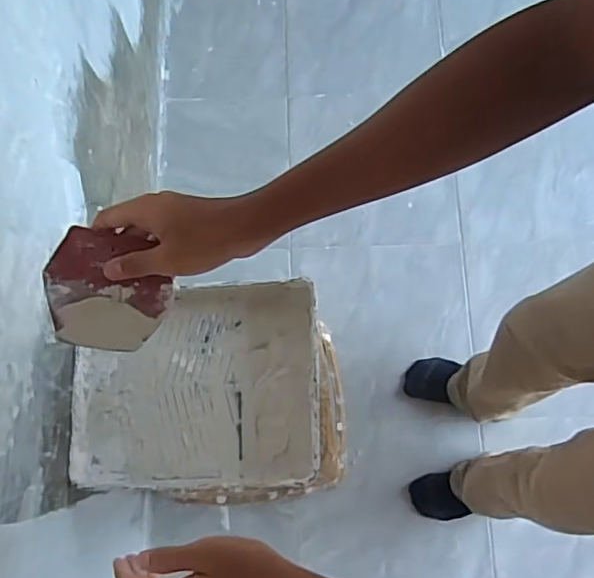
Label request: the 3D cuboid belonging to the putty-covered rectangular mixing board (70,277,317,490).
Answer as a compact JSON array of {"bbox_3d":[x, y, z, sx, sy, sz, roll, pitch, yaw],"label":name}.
[{"bbox_3d":[-0.147,0.134,0.857,0.354,0.053,0.283,-2,78,2],"label":"putty-covered rectangular mixing board"}]

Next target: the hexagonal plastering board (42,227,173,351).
[{"bbox_3d":[-0.153,0.002,0.487,0.094,0.006,0.097,2,101,-14],"label":"hexagonal plastering board"}]

